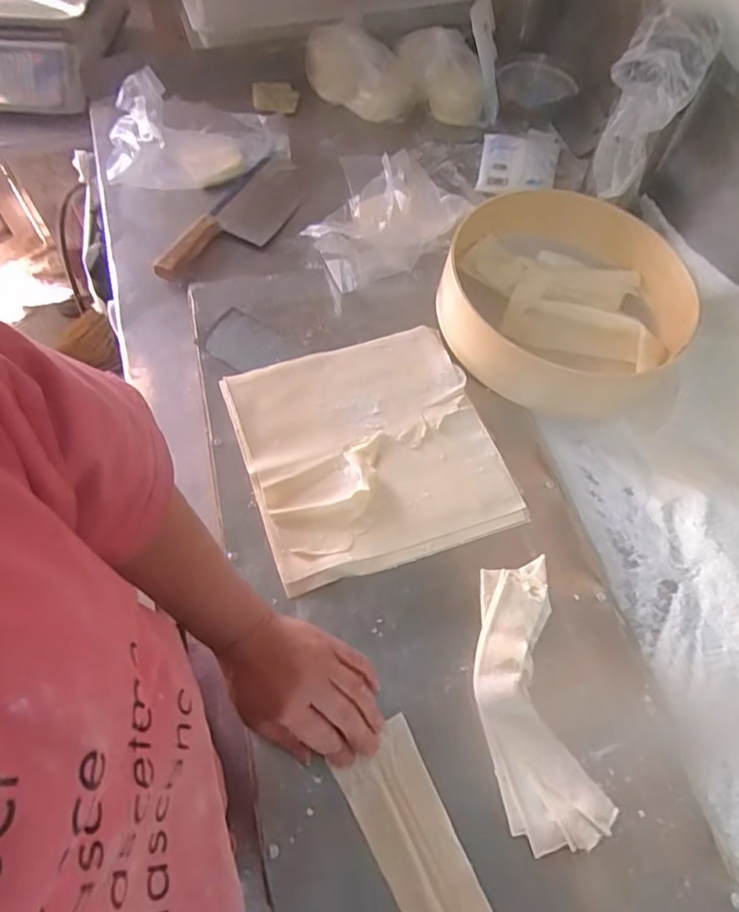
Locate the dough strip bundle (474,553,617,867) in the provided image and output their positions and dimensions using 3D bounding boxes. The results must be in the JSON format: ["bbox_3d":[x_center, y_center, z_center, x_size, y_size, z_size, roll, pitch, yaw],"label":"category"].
[{"bbox_3d":[0.136,0.200,0.492,0.088,0.021,0.220,-7,63,-6],"label":"dough strip bundle"}]

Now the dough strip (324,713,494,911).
[{"bbox_3d":[0.048,0.320,0.432,0.066,0.015,0.220,-23,62,-14],"label":"dough strip"}]

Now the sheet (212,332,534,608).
[{"bbox_3d":[0.002,-0.011,0.600,0.249,0.019,0.254,-17,65,-11],"label":"sheet"}]

